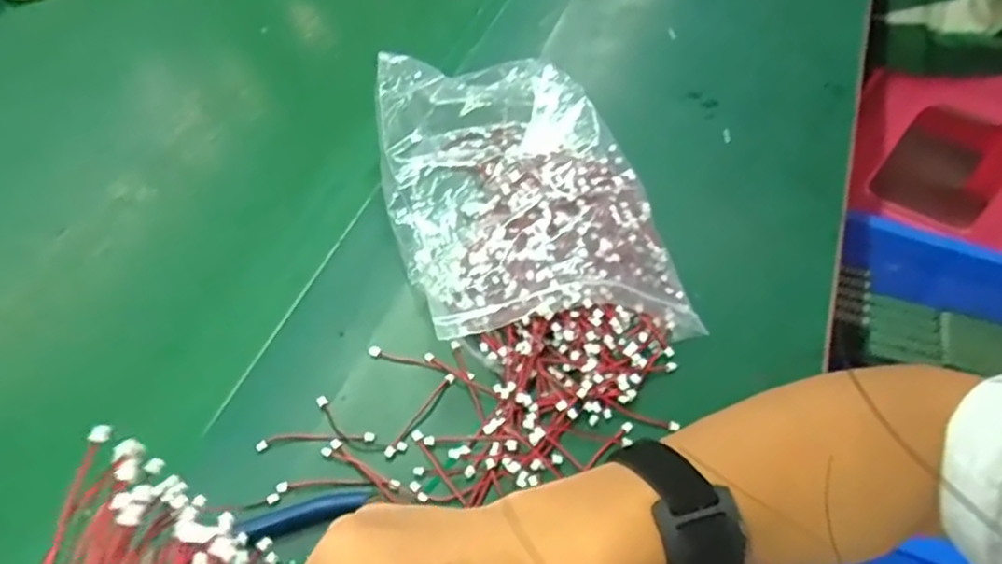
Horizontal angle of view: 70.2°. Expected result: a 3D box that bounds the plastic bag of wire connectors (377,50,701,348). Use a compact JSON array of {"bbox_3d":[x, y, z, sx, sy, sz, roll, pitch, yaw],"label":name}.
[{"bbox_3d":[0.008,-0.063,0.447,0.156,0.039,0.235,-13,55,-11],"label":"plastic bag of wire connectors"}]

